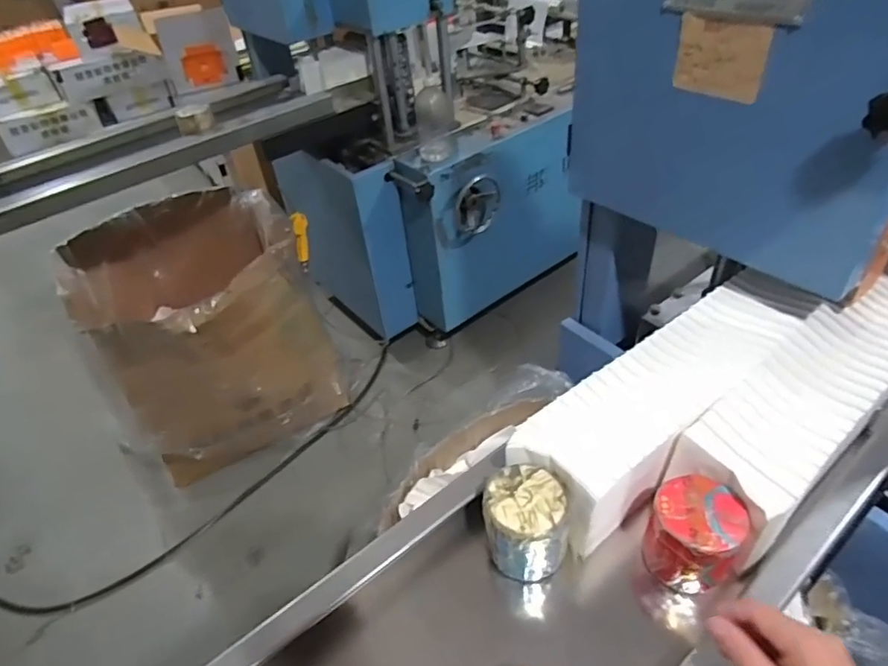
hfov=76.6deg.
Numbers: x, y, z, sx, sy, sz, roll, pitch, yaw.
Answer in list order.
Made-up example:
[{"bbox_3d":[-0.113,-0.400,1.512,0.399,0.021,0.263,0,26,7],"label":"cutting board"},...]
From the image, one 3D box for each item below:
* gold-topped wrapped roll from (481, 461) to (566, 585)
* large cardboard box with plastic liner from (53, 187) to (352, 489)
[{"bbox_3d":[0.087,0.202,0.598,0.087,0.088,0.086,-6,41,1],"label":"gold-topped wrapped roll"},{"bbox_3d":[-0.719,0.001,1.794,0.626,0.616,0.700,-24,44,-19],"label":"large cardboard box with plastic liner"}]

